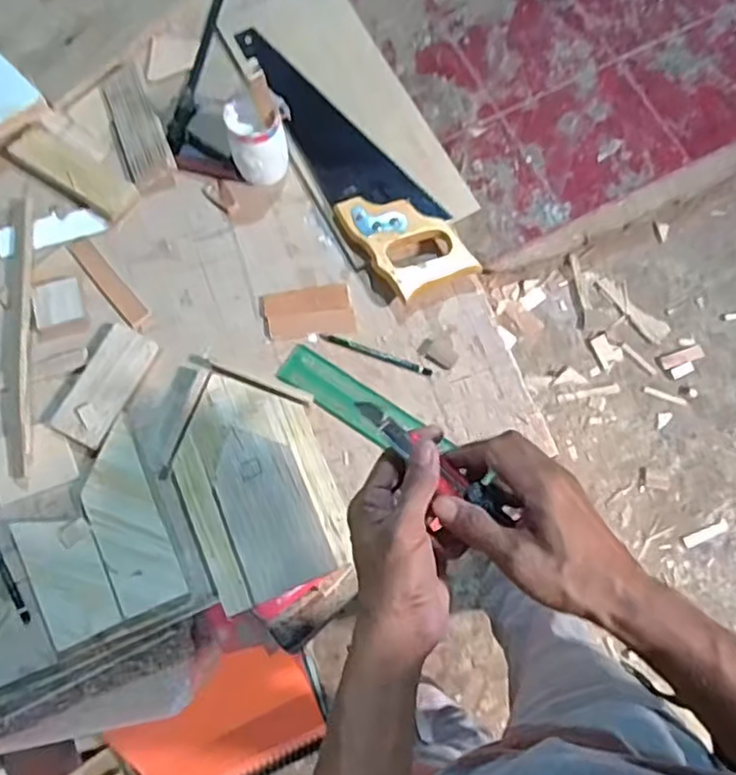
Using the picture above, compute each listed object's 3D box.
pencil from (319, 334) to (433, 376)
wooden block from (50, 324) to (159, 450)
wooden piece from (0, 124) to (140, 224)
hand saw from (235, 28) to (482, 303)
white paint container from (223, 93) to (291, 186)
[{"bbox_3d":[0.009,-0.036,0.714,0.124,0.004,0.010,20,78,6],"label":"pencil"},{"bbox_3d":[-0.273,-0.003,0.688,0.057,0.012,0.125,26,78,7],"label":"wooden block"},{"bbox_3d":[-0.337,-0.245,0.748,0.161,0.015,0.051,33,79,9],"label":"wooden piece"},{"bbox_3d":[-0.027,-0.268,0.757,0.103,0.036,0.396,-33,78,-7],"label":"hand saw"},{"bbox_3d":[-0.119,-0.267,0.726,0.057,0.096,0.061,0,76,1],"label":"white paint container"}]

